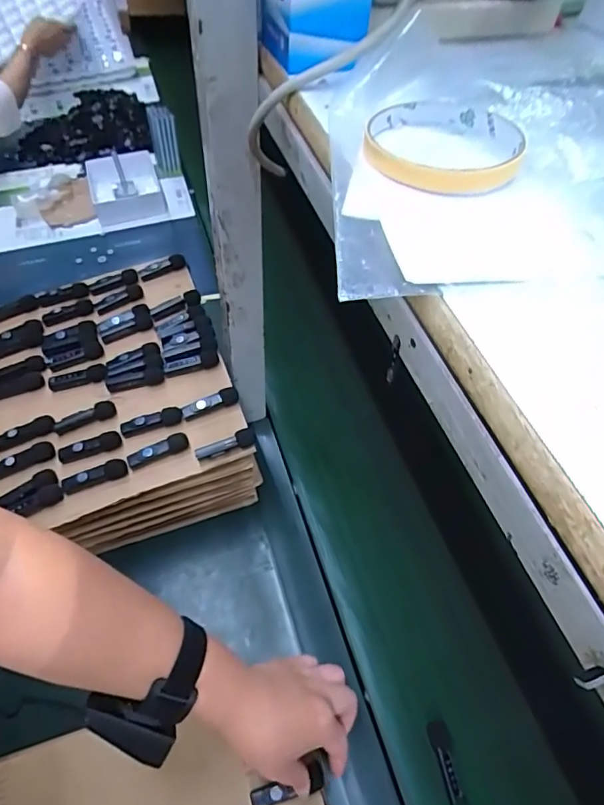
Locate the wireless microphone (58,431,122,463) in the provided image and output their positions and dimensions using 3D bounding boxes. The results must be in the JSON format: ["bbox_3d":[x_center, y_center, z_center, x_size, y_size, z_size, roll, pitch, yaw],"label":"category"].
[{"bbox_3d":[-0.227,0.046,0.539,0.066,0.015,0.016,-13,55,-13],"label":"wireless microphone"}]

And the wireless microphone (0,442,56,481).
[{"bbox_3d":[-0.297,0.061,0.539,0.062,0.011,0.019,-20,57,-18],"label":"wireless microphone"}]

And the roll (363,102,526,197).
[{"bbox_3d":[0.074,-0.135,0.264,0.079,0.014,0.083,2,53,-2],"label":"roll"}]

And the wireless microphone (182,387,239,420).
[{"bbox_3d":[-0.101,0.003,0.564,0.064,0.022,0.014,-18,56,-16],"label":"wireless microphone"}]

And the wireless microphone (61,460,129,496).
[{"bbox_3d":[-0.213,0.075,0.521,0.065,0.014,0.016,-14,55,-14],"label":"wireless microphone"}]

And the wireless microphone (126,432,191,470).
[{"bbox_3d":[-0.151,0.052,0.533,0.063,0.016,0.017,-18,56,-16],"label":"wireless microphone"}]

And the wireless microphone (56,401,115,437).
[{"bbox_3d":[-0.241,0.017,0.563,0.066,0.018,0.017,-19,57,-17],"label":"wireless microphone"}]

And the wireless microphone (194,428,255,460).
[{"bbox_3d":[-0.082,0.047,0.539,0.063,0.023,0.016,-13,55,-13],"label":"wireless microphone"}]

